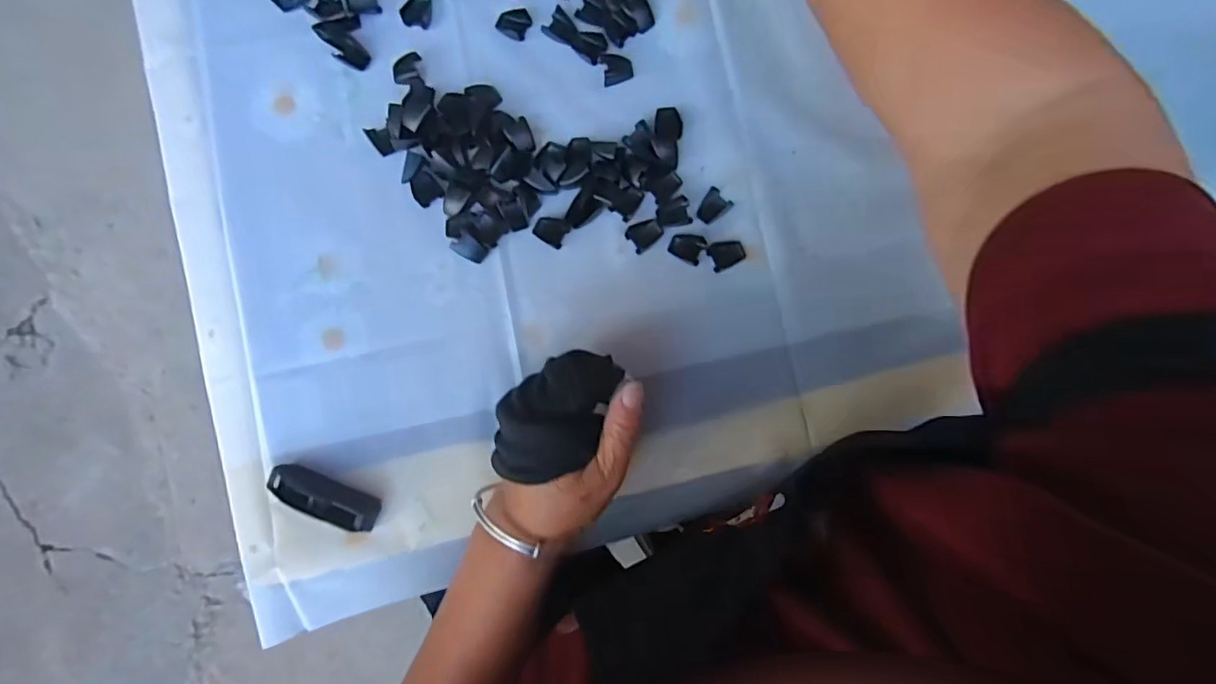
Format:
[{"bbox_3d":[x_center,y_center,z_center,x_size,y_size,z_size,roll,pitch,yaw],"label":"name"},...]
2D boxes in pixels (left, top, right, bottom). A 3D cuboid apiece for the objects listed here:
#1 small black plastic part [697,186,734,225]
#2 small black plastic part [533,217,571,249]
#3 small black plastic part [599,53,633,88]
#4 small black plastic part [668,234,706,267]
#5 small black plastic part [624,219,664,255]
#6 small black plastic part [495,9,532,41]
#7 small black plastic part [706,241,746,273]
[{"bbox_3d":[0.072,-0.091,0.376,0.018,0.004,0.023,36,88,3],"label":"small black plastic part"},{"bbox_3d":[-0.039,-0.077,0.379,0.023,0.004,0.019,30,88,3],"label":"small black plastic part"},{"bbox_3d":[0.006,-0.193,0.388,0.021,0.007,0.023,-14,86,1],"label":"small black plastic part"},{"bbox_3d":[0.054,-0.065,0.376,0.022,0.004,0.019,26,88,3],"label":"small black plastic part"},{"bbox_3d":[0.025,-0.074,0.378,0.023,0.004,0.018,-36,86,-1],"label":"small black plastic part"},{"bbox_3d":[-0.067,-0.228,0.394,0.023,0.004,0.021,0,87,2],"label":"small black plastic part"},{"bbox_3d":[0.080,-0.060,0.374,0.023,0.005,0.018,-26,86,0],"label":"small black plastic part"}]

